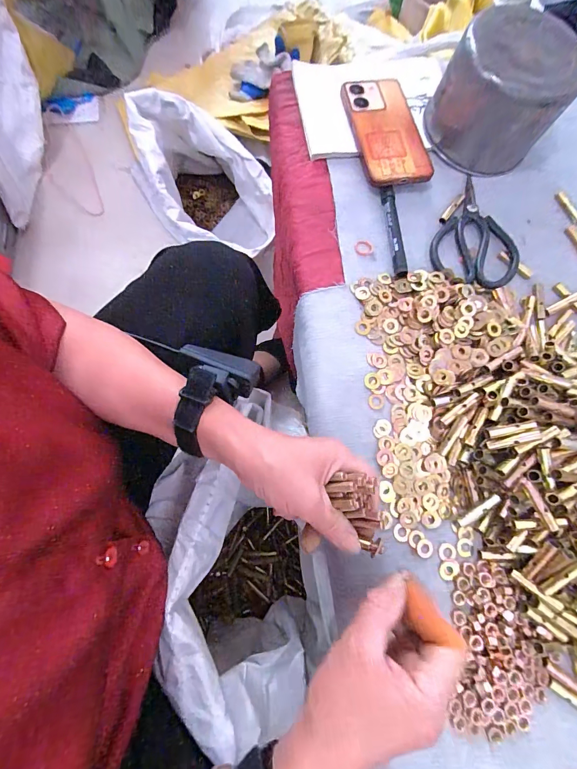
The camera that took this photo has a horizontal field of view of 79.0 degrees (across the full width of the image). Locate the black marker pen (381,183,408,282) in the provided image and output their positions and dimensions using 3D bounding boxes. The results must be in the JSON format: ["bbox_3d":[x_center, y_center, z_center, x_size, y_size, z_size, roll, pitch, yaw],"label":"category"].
[{"bbox_3d":[0.121,-0.176,0.402,0.016,0.010,0.115,-5,75,-4],"label":"black marker pen"}]

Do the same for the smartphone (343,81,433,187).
[{"bbox_3d":[0.120,-0.314,0.431,0.075,0.013,0.154,-10,77,-1],"label":"smartphone"}]

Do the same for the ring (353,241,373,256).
[{"bbox_3d":[0.087,-0.158,0.408,0.021,0.004,0.019,20,75,3],"label":"ring"}]

